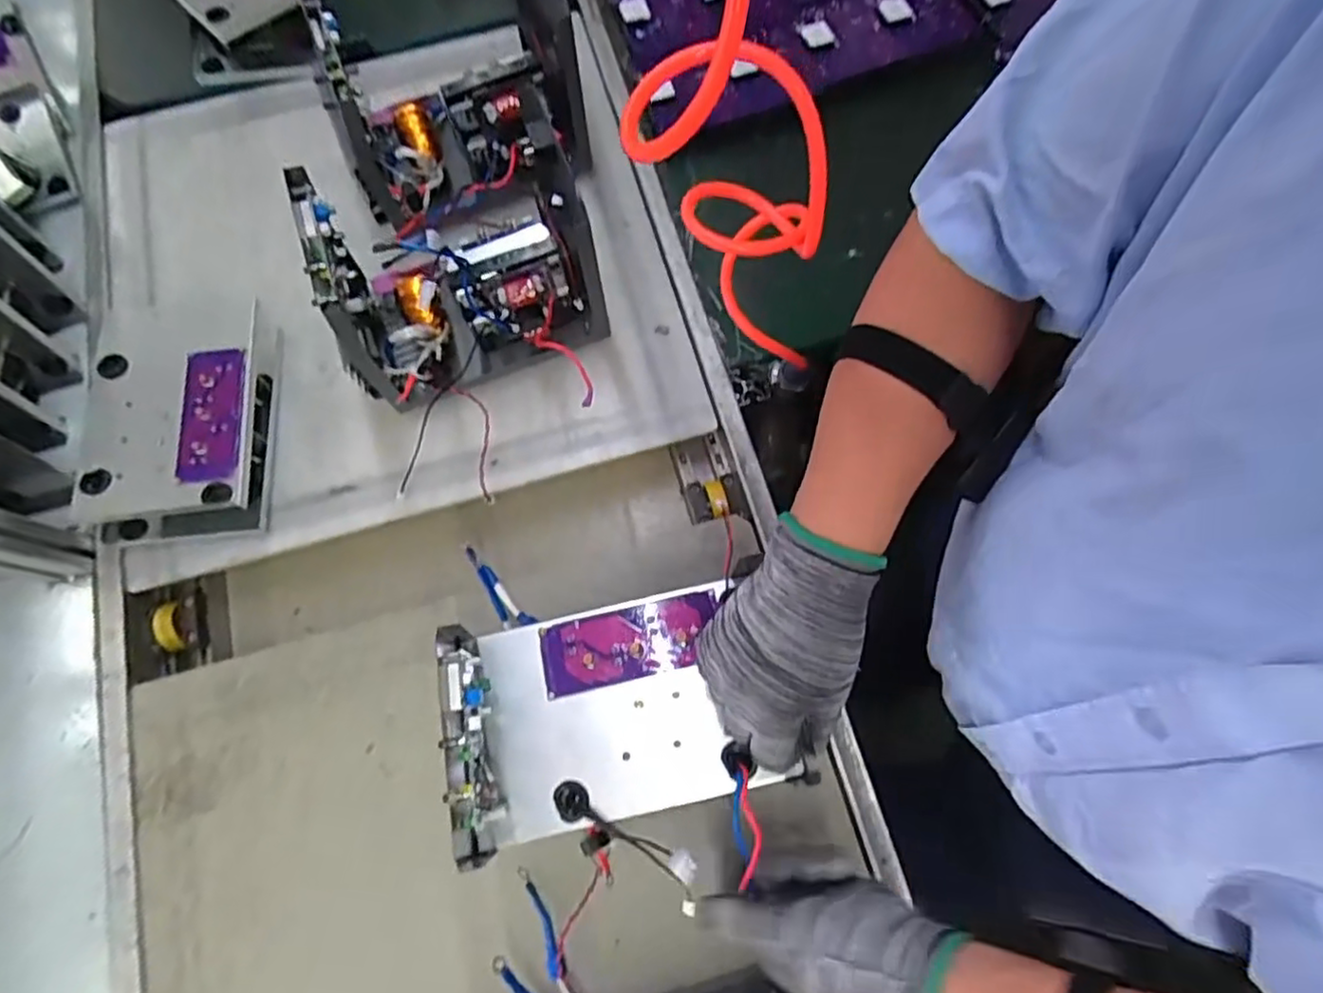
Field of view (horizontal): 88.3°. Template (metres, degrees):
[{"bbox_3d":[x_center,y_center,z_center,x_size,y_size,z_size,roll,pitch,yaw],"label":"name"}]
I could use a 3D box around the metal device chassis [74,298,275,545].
[{"bbox_3d":[-0.481,-0.084,0.676,0.166,0.065,0.250,-9,73,-2],"label":"metal device chassis"}]

